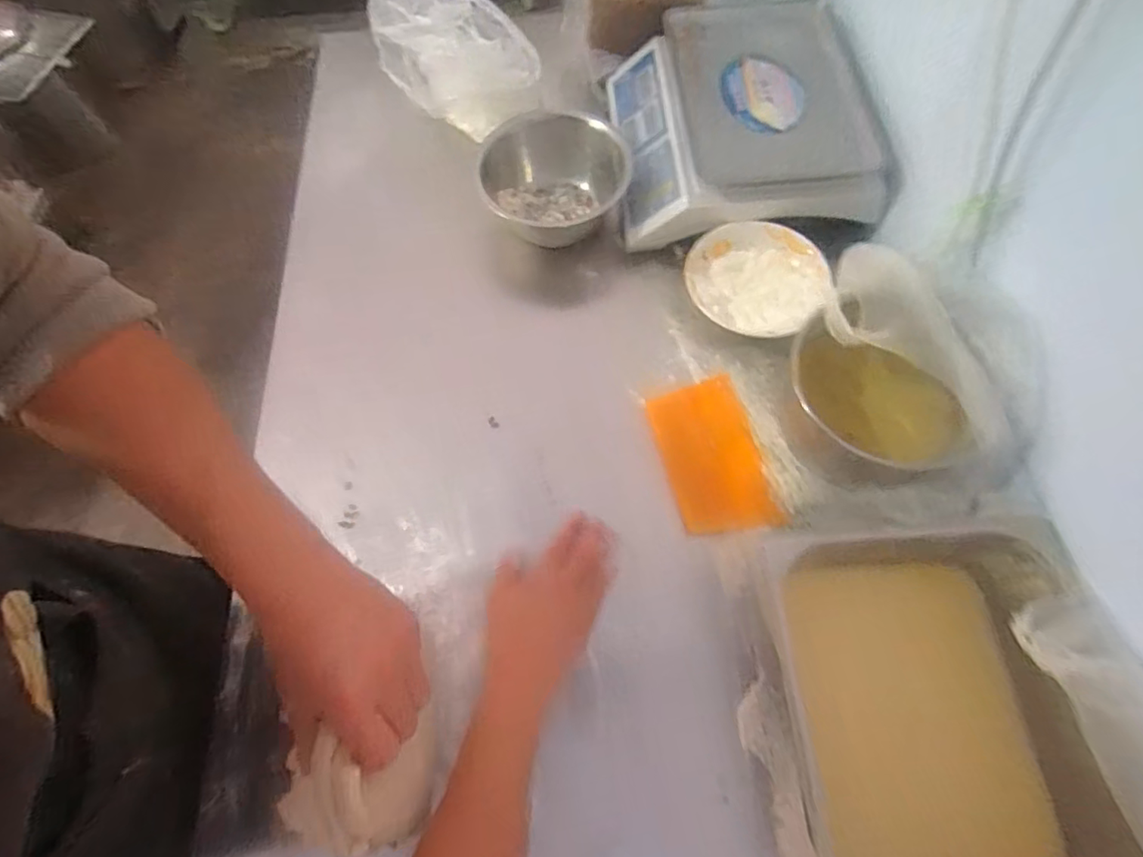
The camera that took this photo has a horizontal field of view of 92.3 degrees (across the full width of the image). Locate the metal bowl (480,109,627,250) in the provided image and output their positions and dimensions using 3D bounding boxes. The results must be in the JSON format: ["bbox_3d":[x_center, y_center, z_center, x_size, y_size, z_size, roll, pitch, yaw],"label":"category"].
[{"bbox_3d":[-0.032,-0.325,0.749,0.184,0.097,0.176,-1,67,2],"label":"metal bowl"}]

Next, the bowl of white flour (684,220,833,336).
[{"bbox_3d":[0.229,-0.185,0.682,0.169,0.038,0.140,12,68,7],"label":"bowl of white flour"}]

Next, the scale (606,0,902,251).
[{"bbox_3d":[0.229,-0.419,0.746,0.331,0.102,0.362,-3,67,1],"label":"scale"}]

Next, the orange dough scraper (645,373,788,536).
[{"bbox_3d":[0.163,0.035,0.642,0.106,0.009,0.178,-20,76,13],"label":"orange dough scraper"}]

